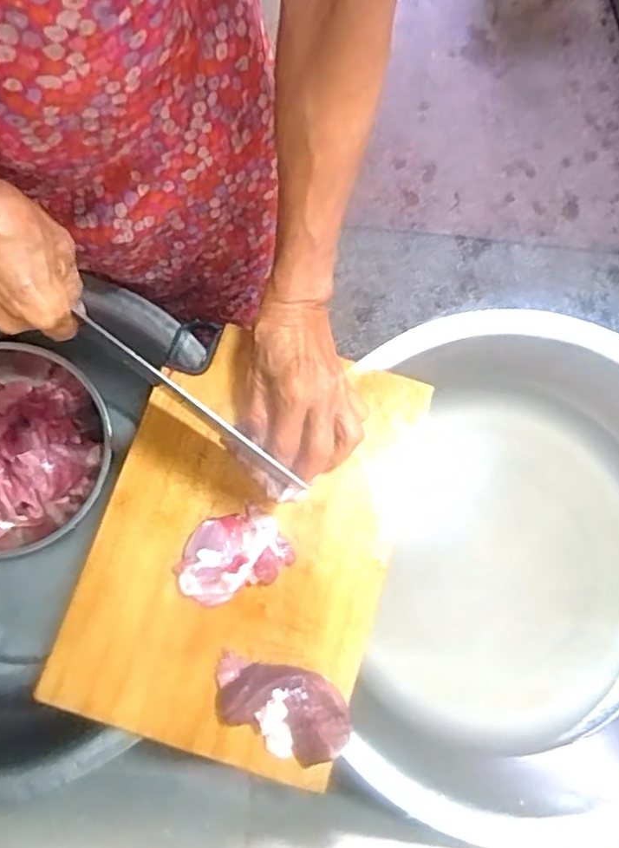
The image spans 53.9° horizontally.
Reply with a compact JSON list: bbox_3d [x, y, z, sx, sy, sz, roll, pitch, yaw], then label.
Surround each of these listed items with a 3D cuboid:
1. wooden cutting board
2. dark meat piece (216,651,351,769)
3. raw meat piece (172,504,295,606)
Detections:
[{"bbox_3d":[-0.052,0.086,0.479,0.221,0.028,0.312,17,76,3],"label":"wooden cutting board"},{"bbox_3d":[-0.022,0.208,0.441,0.101,0.024,0.059,17,76,3],"label":"dark meat piece"},{"bbox_3d":[-0.062,0.102,0.469,0.085,0.021,0.059,-25,77,-7],"label":"raw meat piece"}]

